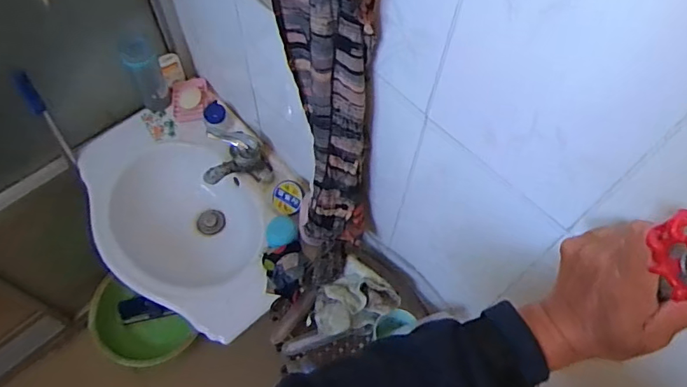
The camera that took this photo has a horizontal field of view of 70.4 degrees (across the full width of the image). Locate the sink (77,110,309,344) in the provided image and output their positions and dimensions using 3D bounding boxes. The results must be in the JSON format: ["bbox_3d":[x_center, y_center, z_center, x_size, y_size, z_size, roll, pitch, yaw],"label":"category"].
[{"bbox_3d":[-0.329,0.052,1.135,0.534,0.289,0.398,31,65,13],"label":"sink"}]

